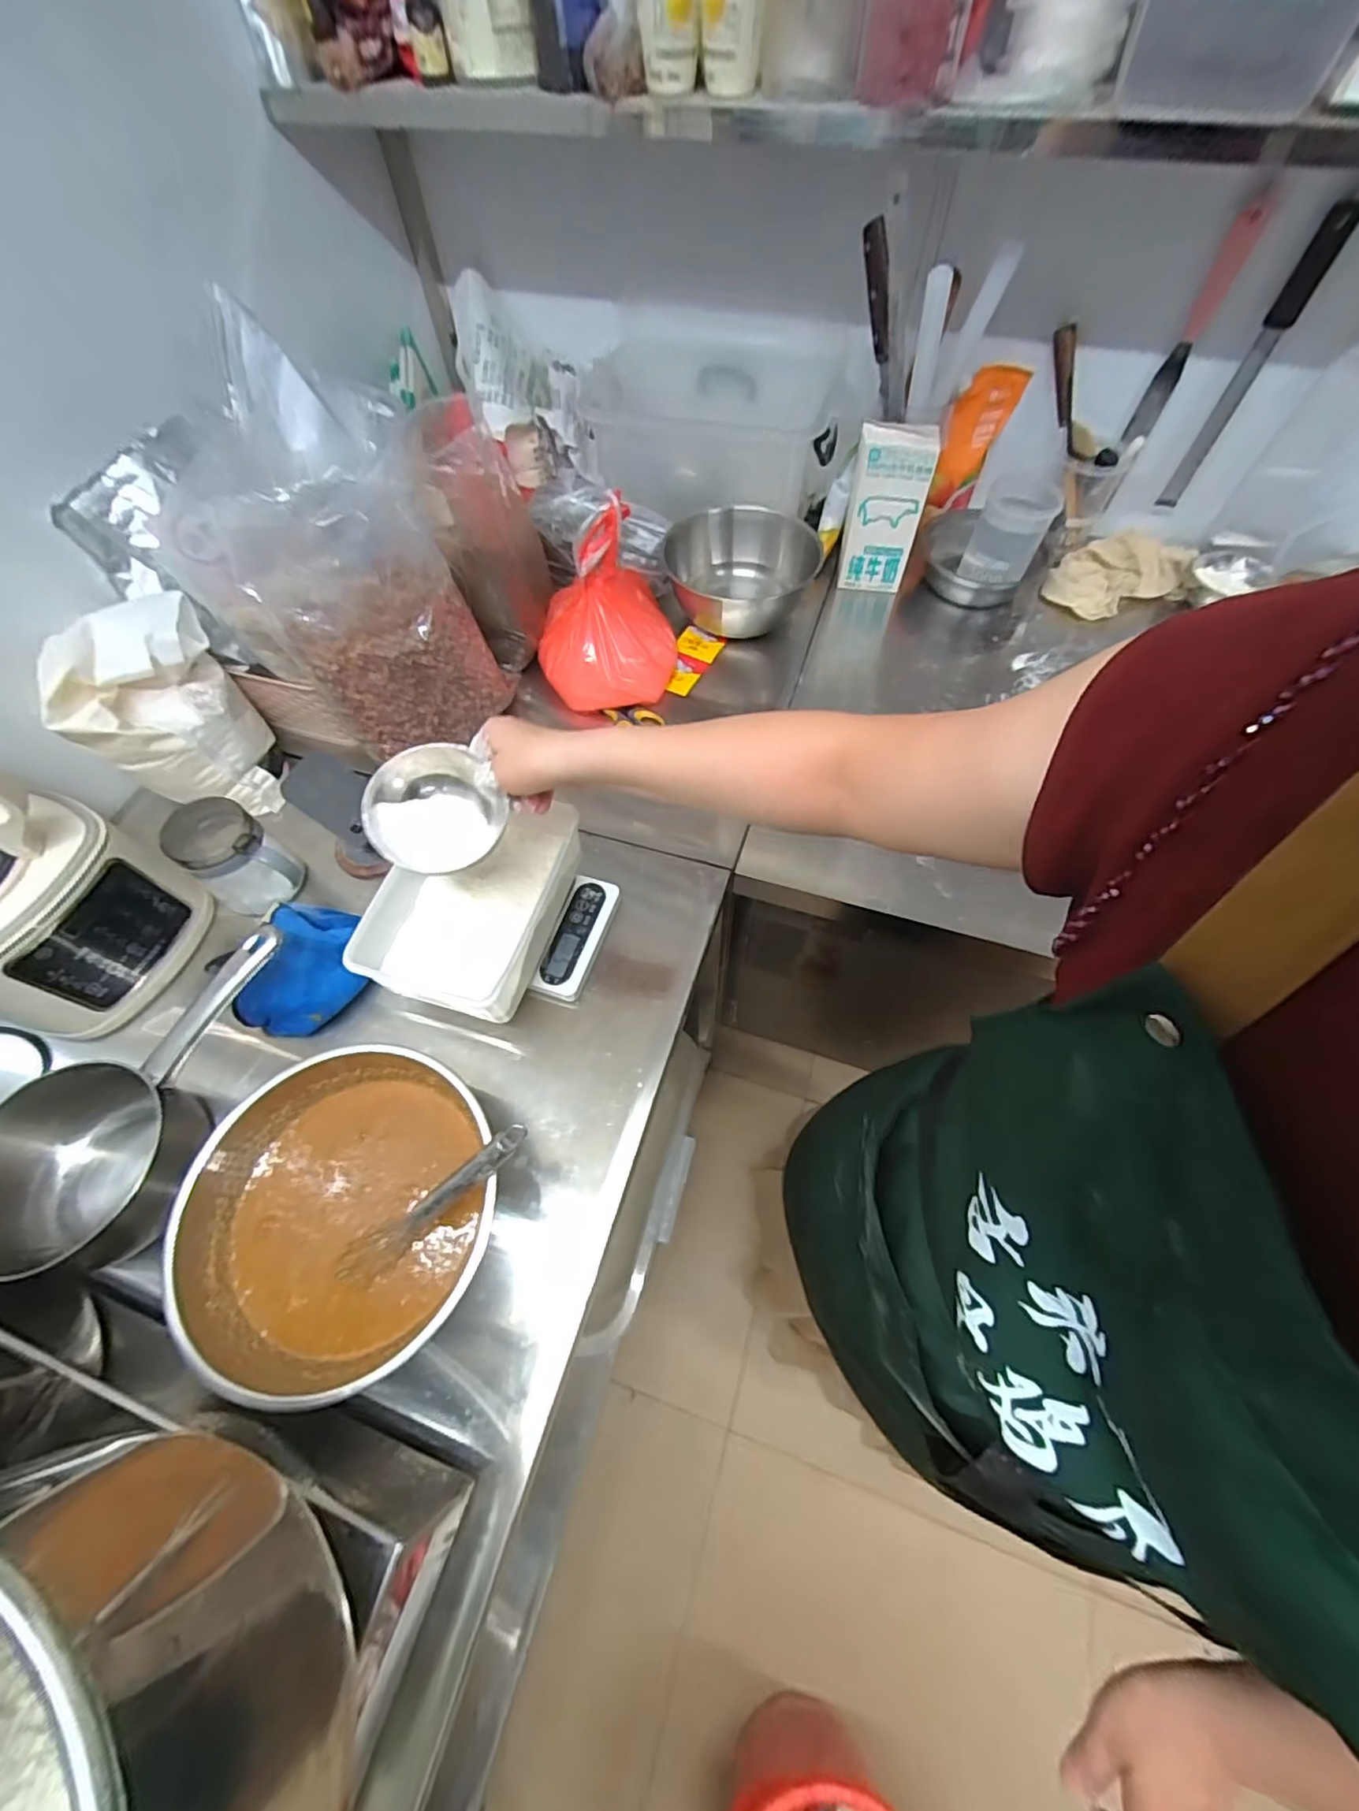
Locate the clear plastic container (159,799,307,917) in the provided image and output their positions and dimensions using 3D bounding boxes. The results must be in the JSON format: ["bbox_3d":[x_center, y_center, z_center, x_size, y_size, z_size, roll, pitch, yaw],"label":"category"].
[{"bbox_3d":[-0.452,-0.046,0.620,0.086,0.108,0.080,-1,61,1],"label":"clear plastic container"}]

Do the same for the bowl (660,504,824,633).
[{"bbox_3d":[0.084,-0.470,0.876,0.208,0.108,0.209,16,62,11],"label":"bowl"}]

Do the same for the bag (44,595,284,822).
[{"bbox_3d":[-0.564,-0.216,0.672,0.131,0.191,0.145,-13,61,-5],"label":"bag"}]

